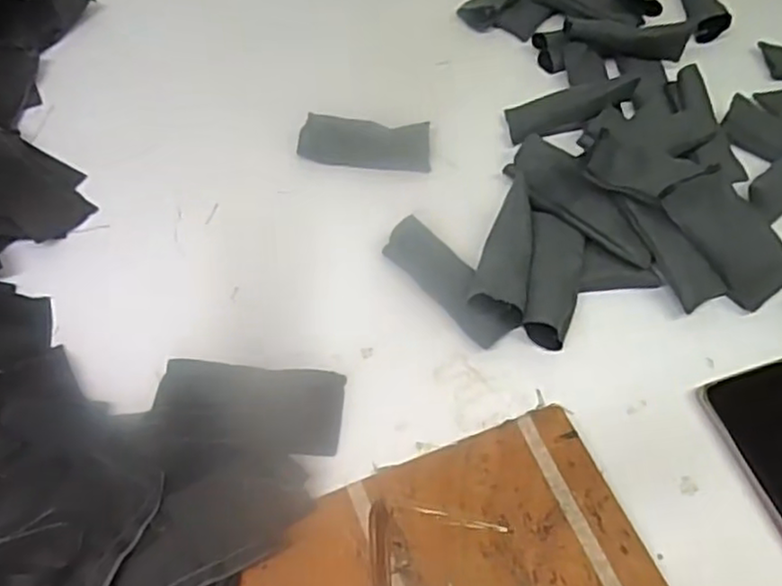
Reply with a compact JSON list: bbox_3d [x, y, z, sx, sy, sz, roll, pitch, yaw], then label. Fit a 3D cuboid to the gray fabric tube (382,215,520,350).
[{"bbox_3d":[0.039,-0.008,0.473,0.027,0.027,0.107,-34,64,-23],"label":"gray fabric tube"}]

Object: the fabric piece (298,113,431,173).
[{"bbox_3d":[-0.021,-0.116,0.543,0.102,0.028,0.033,7,56,2],"label":"fabric piece"}]

